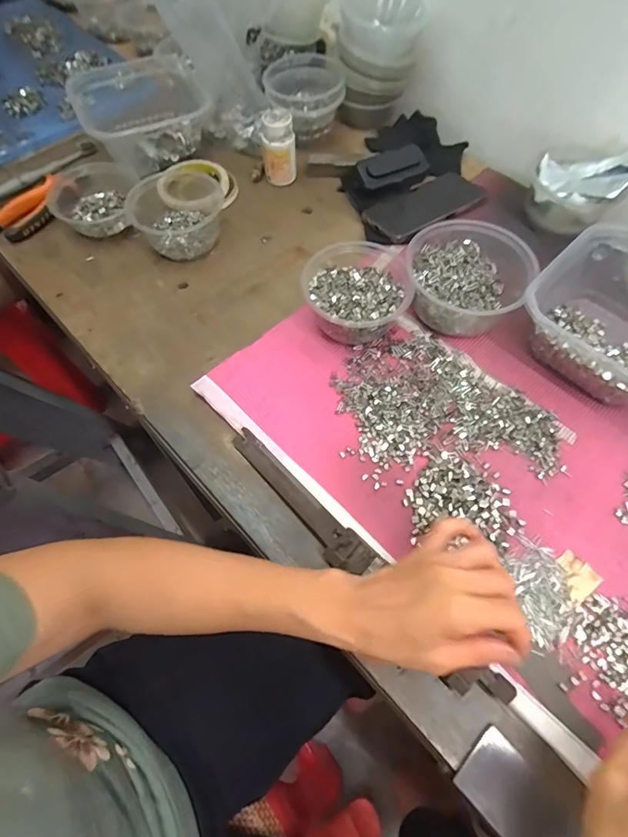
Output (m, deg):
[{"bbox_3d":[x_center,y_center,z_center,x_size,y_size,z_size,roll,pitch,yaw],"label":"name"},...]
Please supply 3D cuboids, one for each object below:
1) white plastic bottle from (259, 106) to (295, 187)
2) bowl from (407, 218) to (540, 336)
[{"bbox_3d":[-0.049,-0.371,0.626,0.046,0.085,0.040,-7,63,-1],"label":"white plastic bottle"},{"bbox_3d":[0.171,-0.159,0.502,0.128,0.065,0.126,-1,63,2],"label":"bowl"}]

